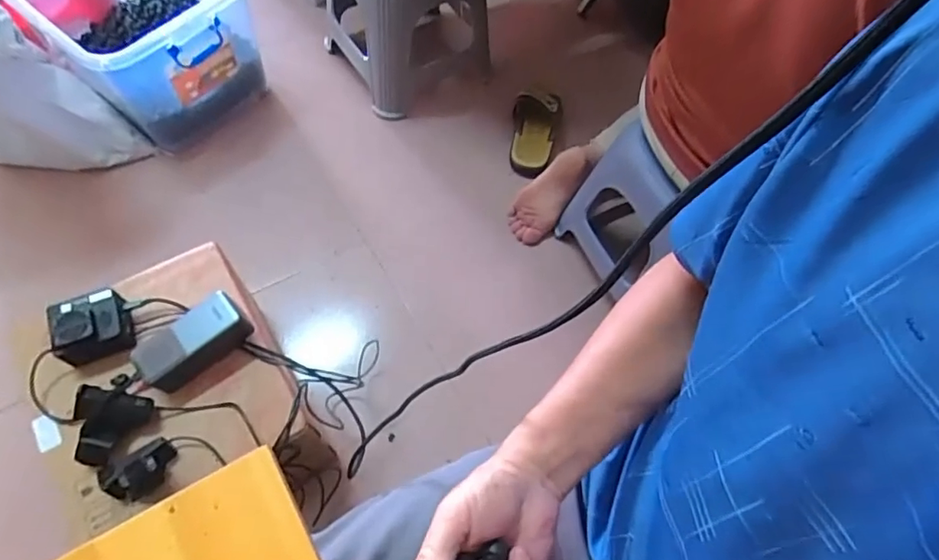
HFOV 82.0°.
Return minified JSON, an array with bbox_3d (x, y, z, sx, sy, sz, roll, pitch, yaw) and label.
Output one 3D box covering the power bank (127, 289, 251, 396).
[{"bbox_3d":[-0.348,0.077,0.678,0.134,0.053,0.063,-37,71,-20],"label":"power bank"}]

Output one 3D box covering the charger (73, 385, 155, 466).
[{"bbox_3d":[-0.419,0.169,0.628,0.071,0.032,0.081,5,63,-2],"label":"charger"}]

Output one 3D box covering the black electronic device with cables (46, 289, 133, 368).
[{"bbox_3d":[-0.476,0.055,0.678,0.079,0.055,0.074,-17,65,-12],"label":"black electronic device with cables"}]

